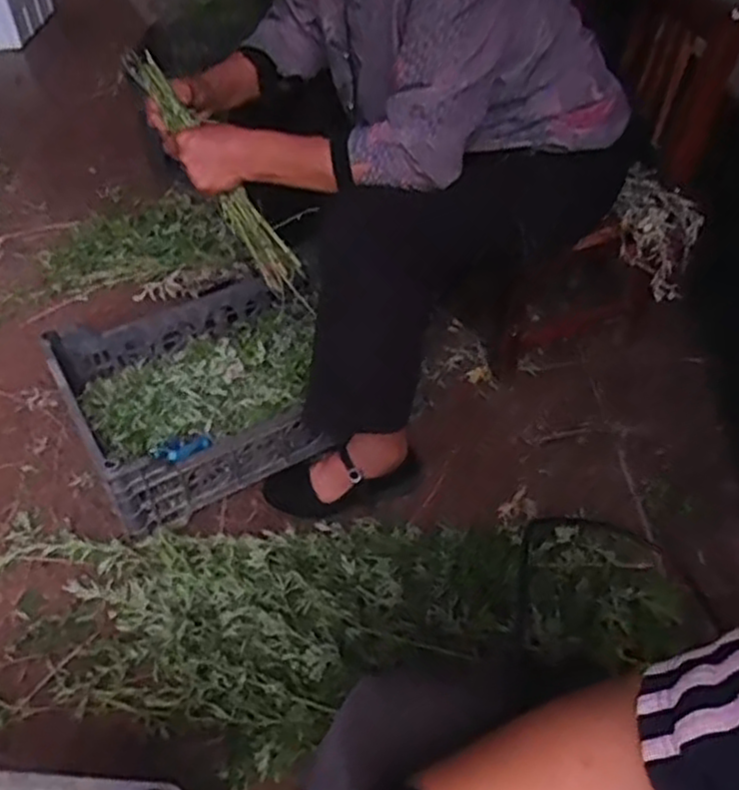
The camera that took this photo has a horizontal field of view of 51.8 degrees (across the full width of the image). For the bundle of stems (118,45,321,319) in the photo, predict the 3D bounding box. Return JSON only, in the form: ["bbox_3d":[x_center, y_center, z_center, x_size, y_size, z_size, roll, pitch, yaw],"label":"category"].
[{"bbox_3d":[-0.157,-0.228,0.821,0.039,0.304,0.028,-13,26,49],"label":"bundle of stems"}]

